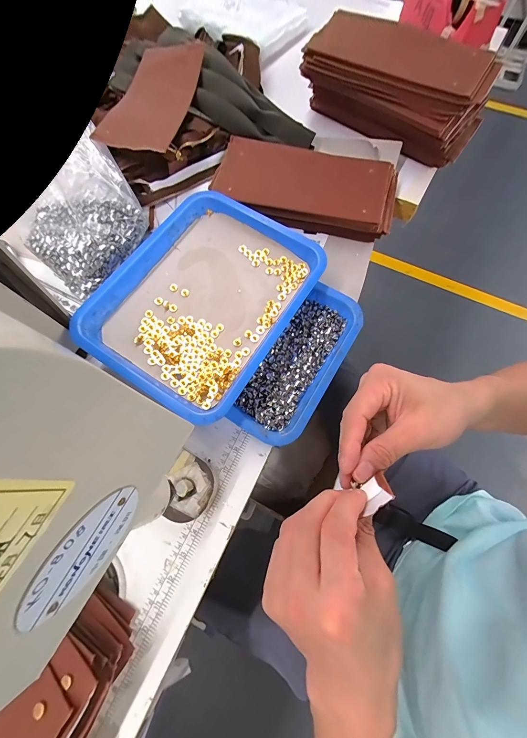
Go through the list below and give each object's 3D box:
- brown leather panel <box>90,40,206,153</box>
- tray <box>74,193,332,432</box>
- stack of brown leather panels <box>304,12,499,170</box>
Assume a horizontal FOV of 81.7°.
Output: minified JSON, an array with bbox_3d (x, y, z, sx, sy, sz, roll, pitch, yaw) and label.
[{"bbox_3d":[-0.169,-0.439,0.485,0.105,0.017,0.263,10,71,4],"label":"brown leather panel"},{"bbox_3d":[-0.076,-0.094,0.398,0.222,0.034,0.279,32,74,11],"label":"tray"},{"bbox_3d":[0.204,-0.450,0.492,0.289,0.102,0.125,34,74,12],"label":"stack of brown leather panels"}]

